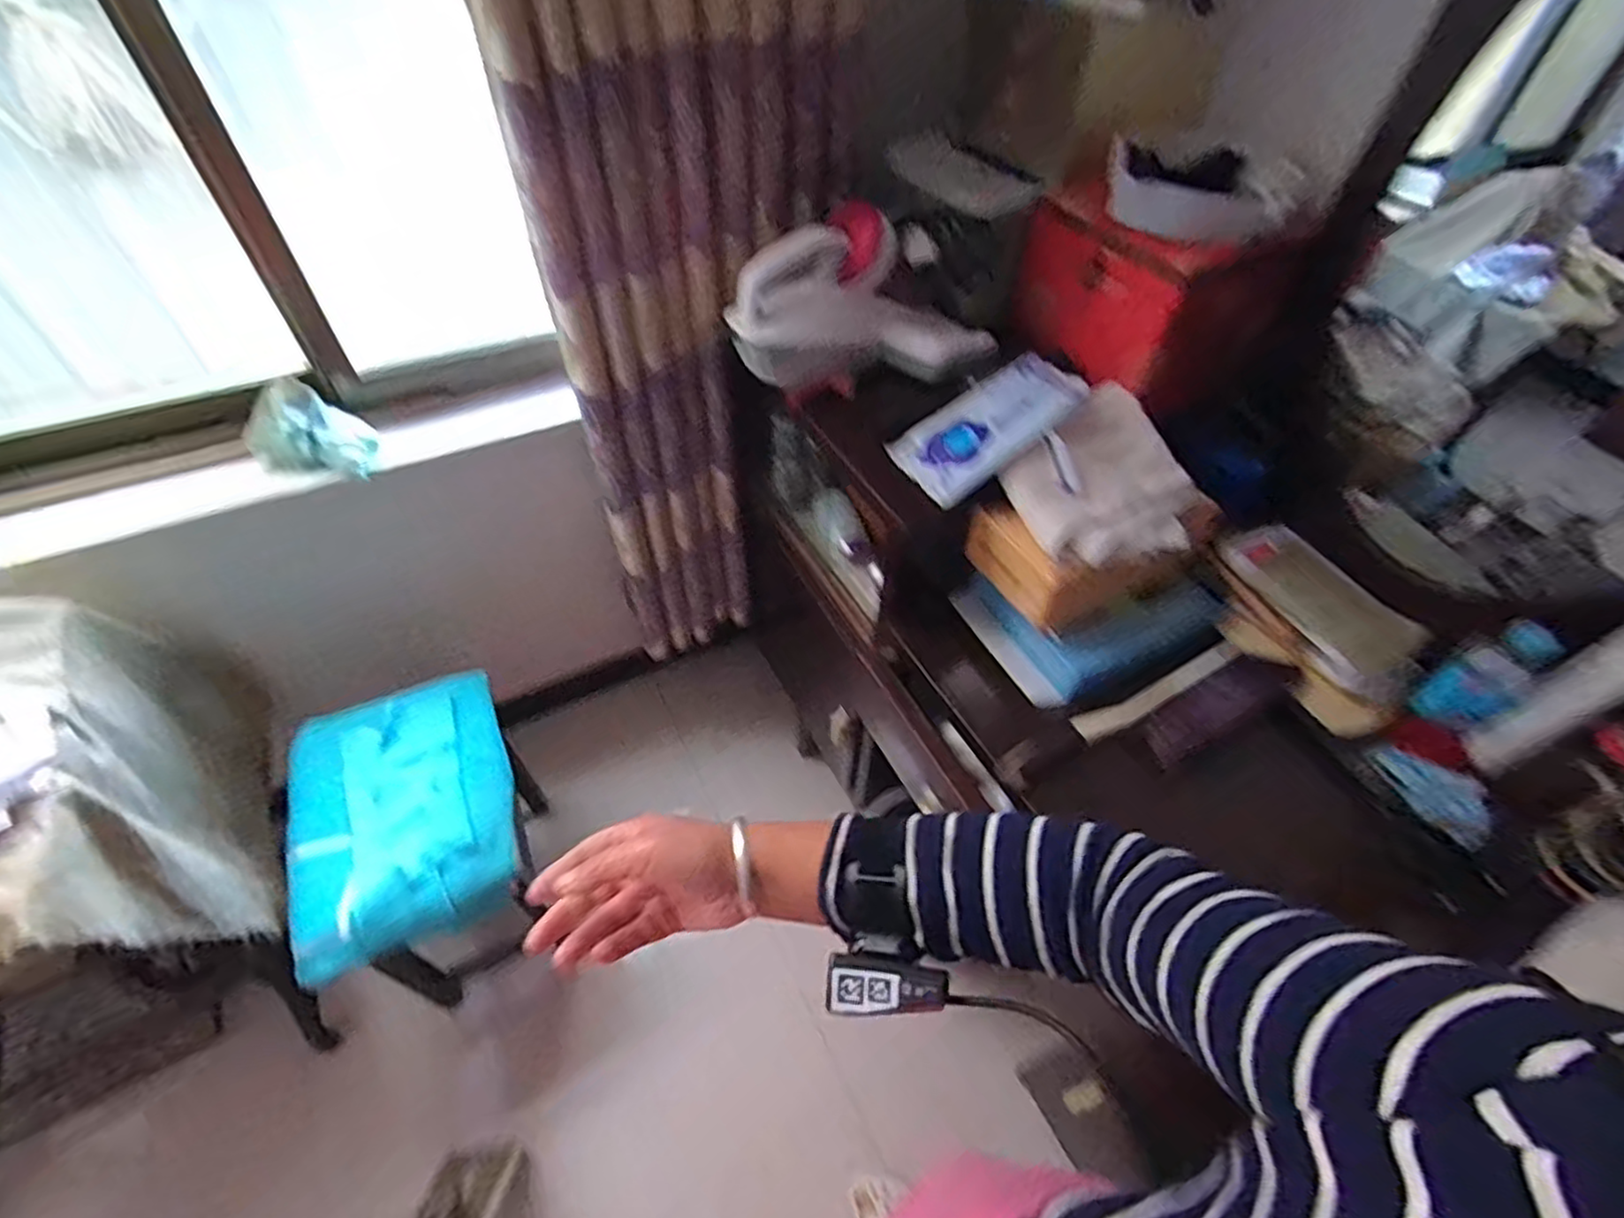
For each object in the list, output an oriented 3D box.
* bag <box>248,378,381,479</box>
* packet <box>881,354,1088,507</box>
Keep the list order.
[{"bbox_3d":[-0.745,-0.267,1.031,0.167,0.109,0.079,3,50,-1],"label":"bag"},{"bbox_3d":[0.204,-0.219,0.809,0.228,0.024,0.126,-37,58,-9],"label":"packet"}]

